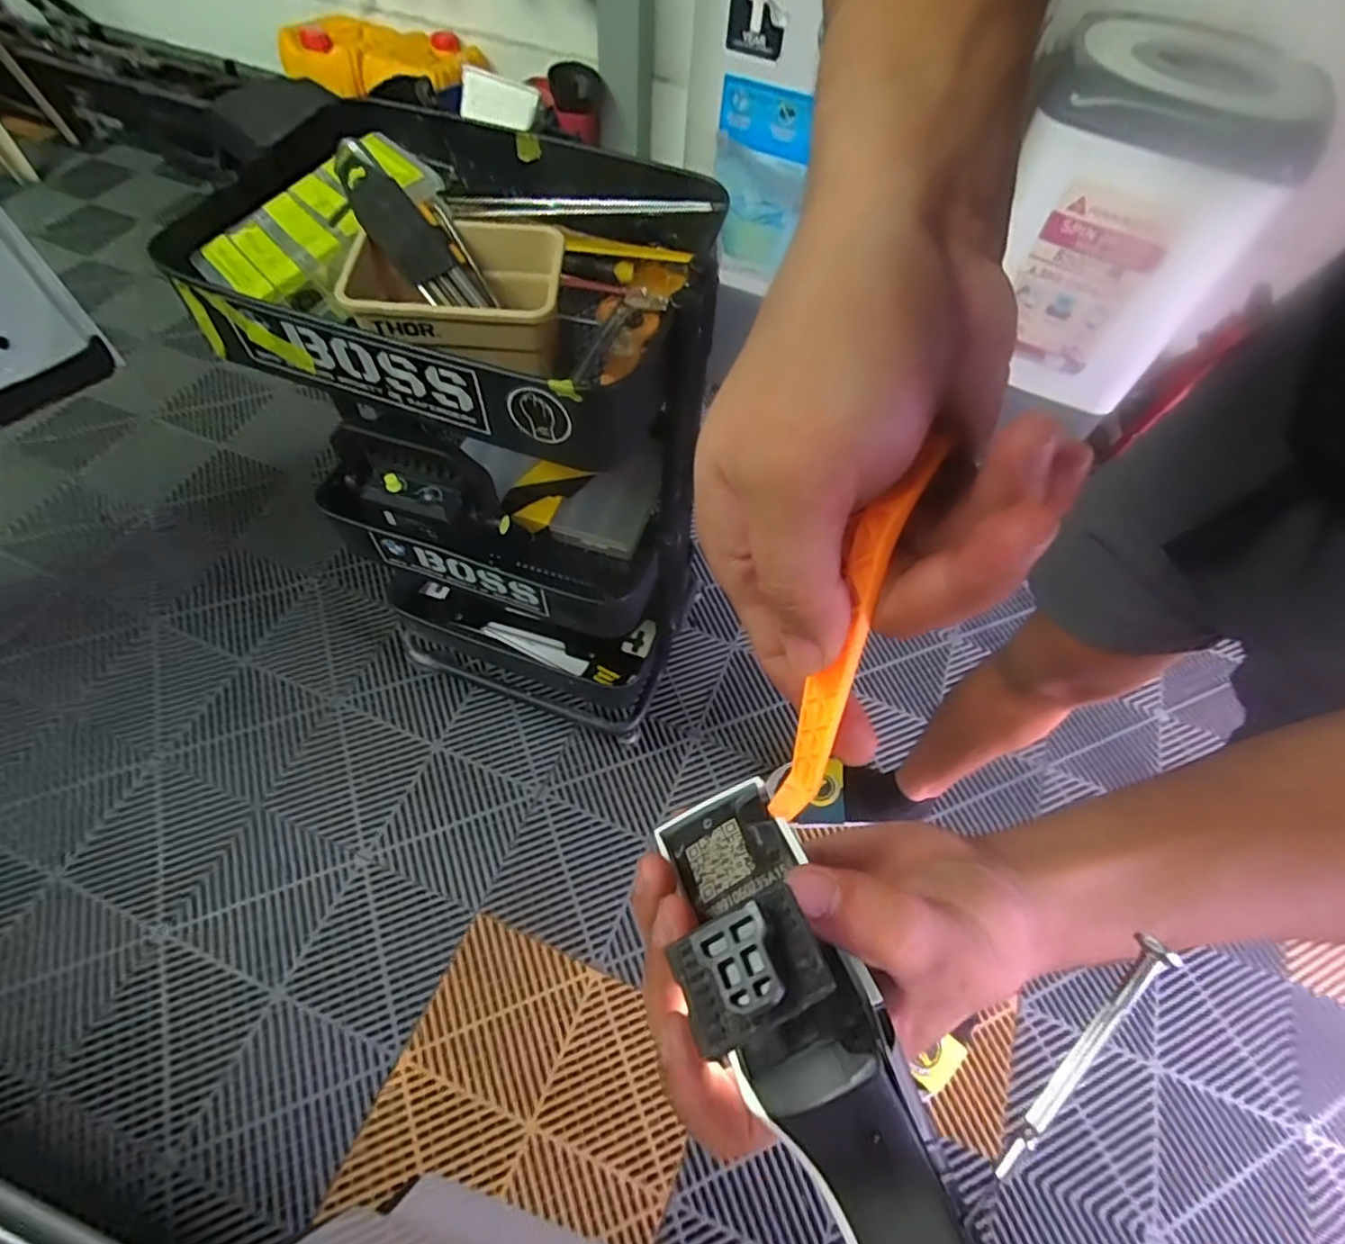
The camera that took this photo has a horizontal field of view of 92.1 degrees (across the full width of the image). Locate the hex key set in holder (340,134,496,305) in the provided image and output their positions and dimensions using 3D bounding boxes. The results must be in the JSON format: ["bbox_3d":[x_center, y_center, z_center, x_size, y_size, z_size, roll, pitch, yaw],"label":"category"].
[{"bbox_3d":[-0.201,-0.299,0.503,0.138,0.037,0.042,43,55,-29],"label":"hex key set in holder"}]

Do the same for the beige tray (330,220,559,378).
[{"bbox_3d":[-0.168,-0.254,0.510,0.159,0.064,0.105,2,59,-3],"label":"beige tray"}]

